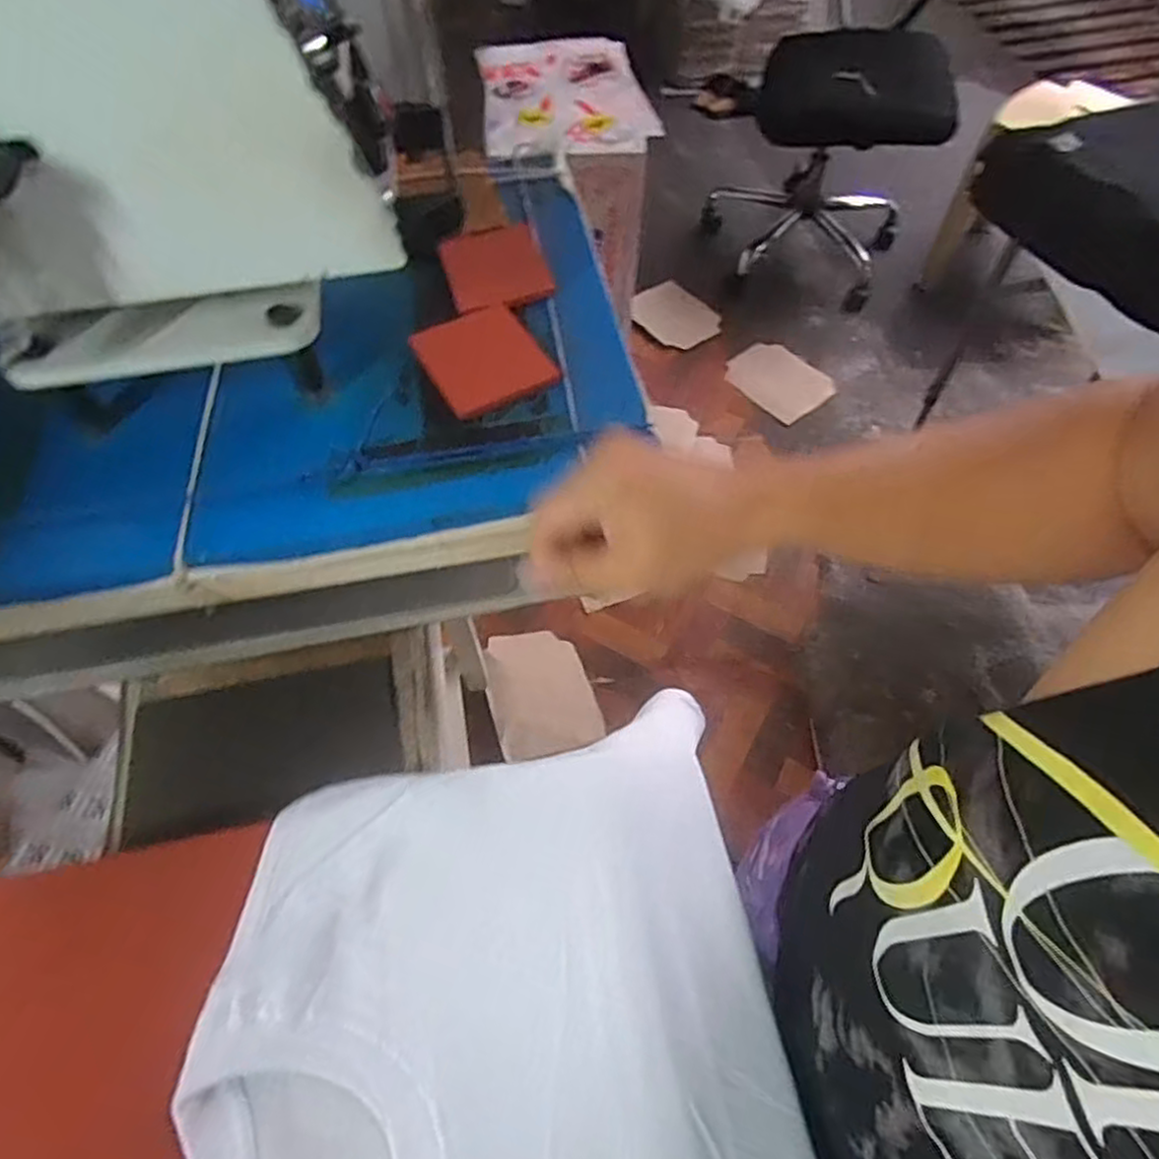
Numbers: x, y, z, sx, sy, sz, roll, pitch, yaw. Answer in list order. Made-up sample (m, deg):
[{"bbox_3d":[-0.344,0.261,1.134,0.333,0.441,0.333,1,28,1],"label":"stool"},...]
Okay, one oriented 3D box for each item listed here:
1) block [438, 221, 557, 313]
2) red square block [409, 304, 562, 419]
[{"bbox_3d":[-0.068,-0.250,0.559,0.077,0.014,0.085,-16,59,-8],"label":"block"},{"bbox_3d":[-0.068,-0.158,0.504,0.079,0.007,0.094,-27,61,-14],"label":"red square block"}]

